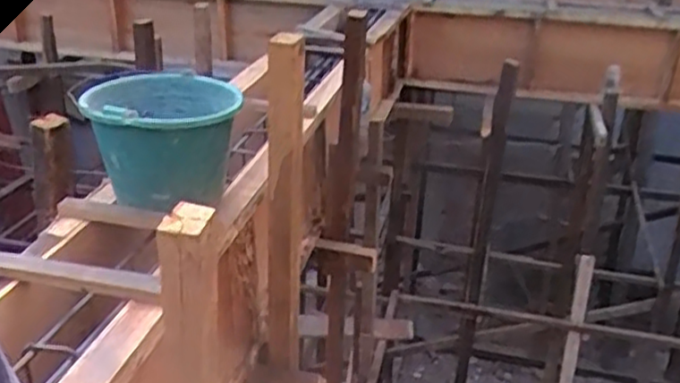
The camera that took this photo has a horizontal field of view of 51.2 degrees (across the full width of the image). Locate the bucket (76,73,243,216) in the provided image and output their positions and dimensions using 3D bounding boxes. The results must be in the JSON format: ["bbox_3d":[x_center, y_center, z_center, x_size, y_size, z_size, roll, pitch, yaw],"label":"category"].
[{"bbox_3d":[-0.367,-0.120,1.512,0.285,0.207,0.308,-2,26,-6],"label":"bucket"}]

